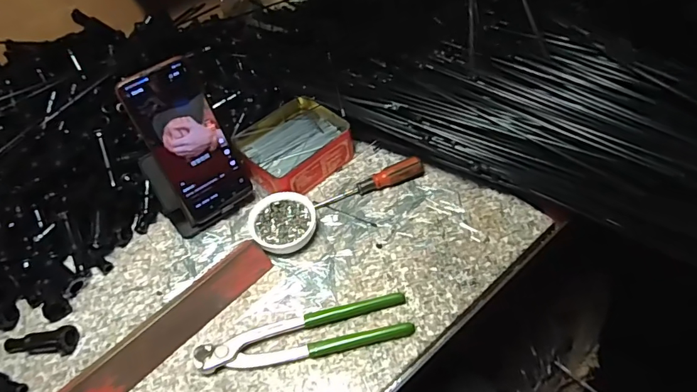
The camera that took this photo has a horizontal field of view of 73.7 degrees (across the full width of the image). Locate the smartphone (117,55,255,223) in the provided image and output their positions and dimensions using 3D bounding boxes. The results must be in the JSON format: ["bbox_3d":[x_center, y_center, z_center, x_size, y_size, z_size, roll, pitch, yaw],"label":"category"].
[{"bbox_3d":[-0.167,-0.055,0.493,0.076,0.164,0.008,-32,31,-19],"label":"smartphone"}]

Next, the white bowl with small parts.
[{"bbox_3d":[-0.071,0.029,0.511,0.071,0.021,0.066,-3,51,3],"label":"white bowl with small parts"}]

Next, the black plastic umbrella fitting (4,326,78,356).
[{"bbox_3d":[-0.298,0.139,0.451,0.065,0.026,0.022,-1,51,5],"label":"black plastic umbrella fitting"}]

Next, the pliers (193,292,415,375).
[{"bbox_3d":[-0.041,0.130,0.435,0.198,0.015,0.043,-12,51,-4],"label":"pliers"}]

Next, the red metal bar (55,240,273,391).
[{"bbox_3d":[-0.190,0.130,0.444,0.054,0.024,0.257,35,62,29],"label":"red metal bar"}]

